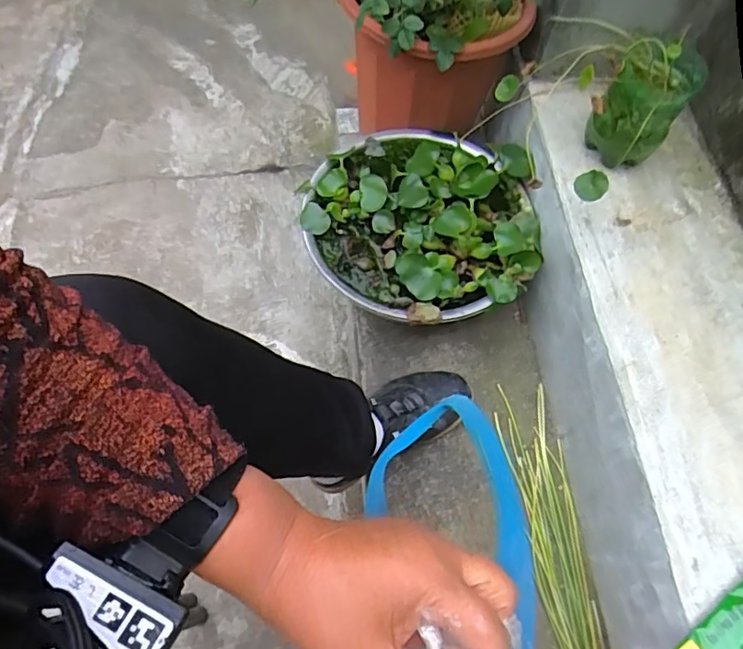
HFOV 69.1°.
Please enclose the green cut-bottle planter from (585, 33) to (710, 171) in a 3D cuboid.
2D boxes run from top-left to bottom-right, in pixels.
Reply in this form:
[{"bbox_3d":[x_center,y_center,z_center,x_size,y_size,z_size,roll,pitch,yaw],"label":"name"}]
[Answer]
[{"bbox_3d":[0.354,-0.286,0.716,0.098,0.160,0.113,37,67,12],"label":"green cut-bottle planter"}]

